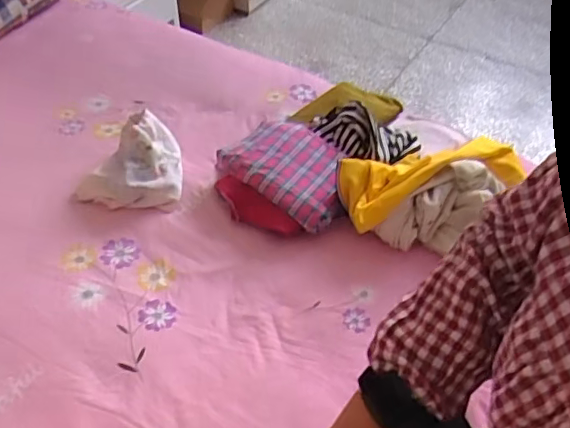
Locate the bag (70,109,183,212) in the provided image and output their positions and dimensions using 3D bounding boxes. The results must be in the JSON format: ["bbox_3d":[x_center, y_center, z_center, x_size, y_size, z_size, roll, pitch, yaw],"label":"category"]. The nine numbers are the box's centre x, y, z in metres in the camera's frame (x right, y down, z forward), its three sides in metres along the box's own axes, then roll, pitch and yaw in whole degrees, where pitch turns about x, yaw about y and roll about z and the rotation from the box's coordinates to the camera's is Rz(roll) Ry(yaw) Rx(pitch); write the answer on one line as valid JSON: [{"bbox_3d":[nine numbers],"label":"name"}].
[{"bbox_3d":[-0.314,-0.110,1.128,0.208,0.105,0.184,-3,49,-5],"label":"bag"}]

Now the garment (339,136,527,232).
[{"bbox_3d":[0.276,-0.079,1.061,0.351,0.083,0.135,-15,49,-14],"label":"garment"}]

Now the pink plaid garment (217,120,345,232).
[{"bbox_3d":[0.013,-0.100,1.115,0.262,0.046,0.198,29,53,24],"label":"pink plaid garment"}]

